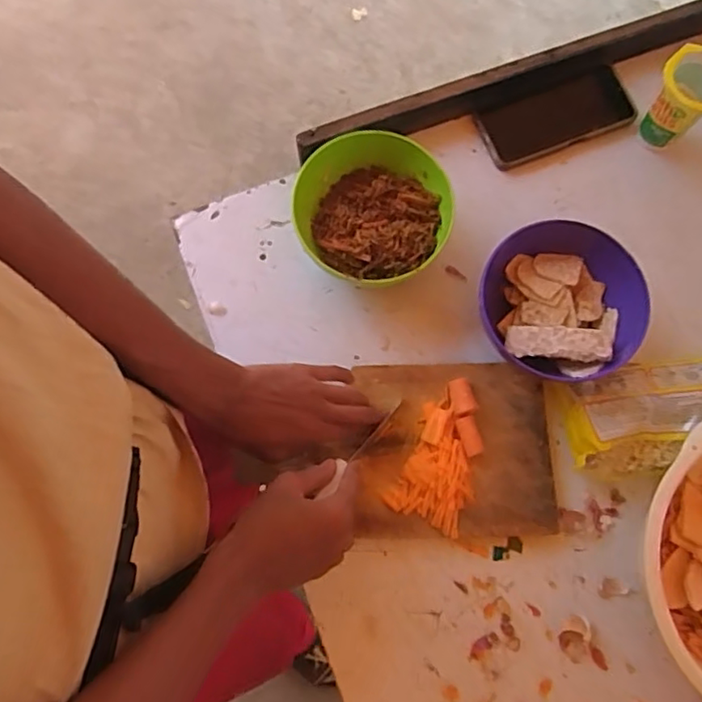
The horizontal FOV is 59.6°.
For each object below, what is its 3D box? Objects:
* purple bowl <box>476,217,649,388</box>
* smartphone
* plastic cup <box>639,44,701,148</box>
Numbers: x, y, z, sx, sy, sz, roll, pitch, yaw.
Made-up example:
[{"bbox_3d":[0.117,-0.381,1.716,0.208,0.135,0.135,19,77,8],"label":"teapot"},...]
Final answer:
[{"bbox_3d":[0.202,-0.039,0.590,0.156,0.076,0.150,0,76,0],"label":"purple bowl"},{"bbox_3d":[0.224,-0.259,0.674,0.164,0.016,0.081,-20,77,-5],"label":"smartphone"},{"bbox_3d":[0.337,-0.251,0.627,0.070,0.099,0.058,35,78,8],"label":"plastic cup"}]

